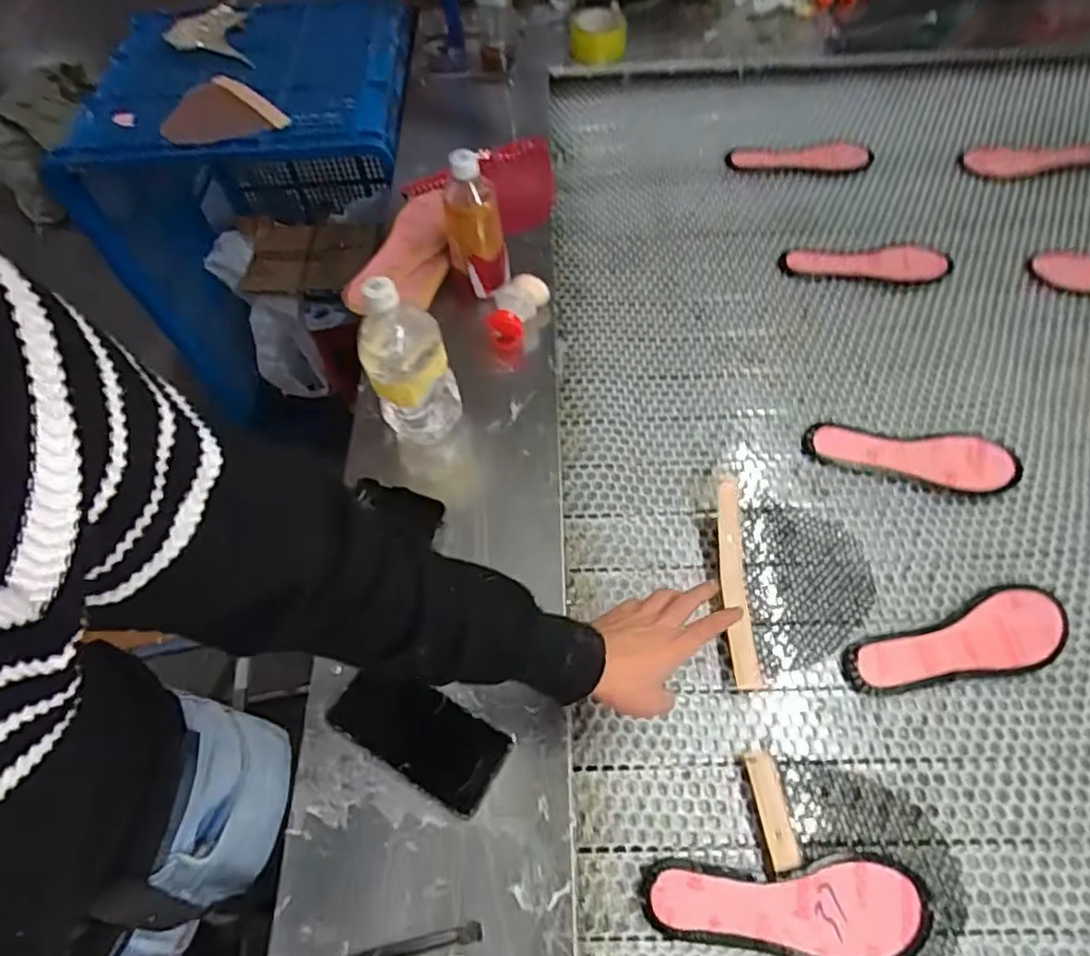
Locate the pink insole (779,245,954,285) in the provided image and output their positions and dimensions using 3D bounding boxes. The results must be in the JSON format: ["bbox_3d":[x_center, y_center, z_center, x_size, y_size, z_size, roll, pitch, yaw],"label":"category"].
[{"bbox_3d":[0.461,-0.311,0.922,0.227,0.012,0.071,8,59,13],"label":"pink insole"}]

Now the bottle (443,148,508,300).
[{"bbox_3d":[-0.089,-0.316,0.806,0.062,0.181,0.058,-31,63,-14],"label":"bottle"}]

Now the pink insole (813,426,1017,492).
[{"bbox_3d":[0.427,-0.021,0.744,0.215,0.019,0.067,5,60,6],"label":"pink insole"}]

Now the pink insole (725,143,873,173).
[{"bbox_3d":[0.420,-0.529,1.045,0.232,0.021,0.065,6,60,6],"label":"pink insole"}]

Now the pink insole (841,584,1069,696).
[{"bbox_3d":[0.416,0.169,0.633,0.235,0.016,0.074,-18,61,-7],"label":"pink insole"}]

